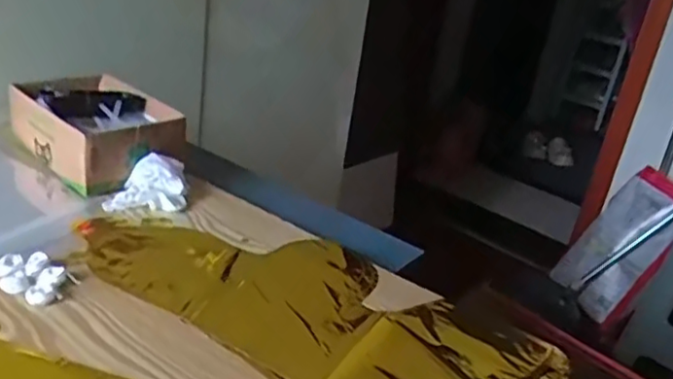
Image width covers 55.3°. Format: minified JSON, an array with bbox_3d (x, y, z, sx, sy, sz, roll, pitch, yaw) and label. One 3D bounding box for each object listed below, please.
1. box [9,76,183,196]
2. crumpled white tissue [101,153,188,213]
[{"bbox_3d":[-0.276,-0.070,0.746,0.139,0.073,0.198,-15,33,-41],"label":"box"},{"bbox_3d":[-0.201,-0.007,0.679,0.083,0.035,0.068,1,25,-16],"label":"crumpled white tissue"}]

